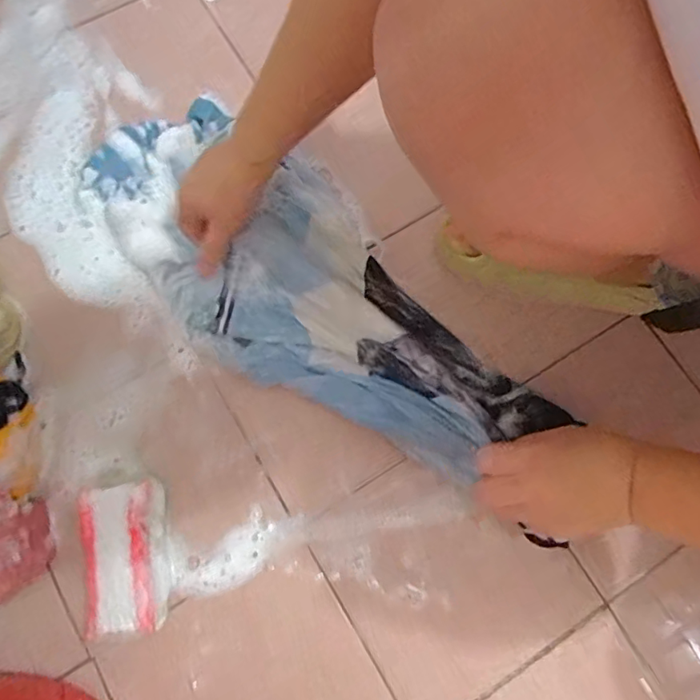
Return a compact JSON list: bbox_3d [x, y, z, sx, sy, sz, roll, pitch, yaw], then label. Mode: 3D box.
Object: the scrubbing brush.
[{"bbox_3d":[-0.195,0.178,0.448,0.064,0.035,0.119,-10,77,-4],"label":"scrubbing brush"}]

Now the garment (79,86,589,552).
[{"bbox_3d":[-0.049,-0.064,0.501,0.511,0.045,0.200,38,79,9],"label":"garment"}]

